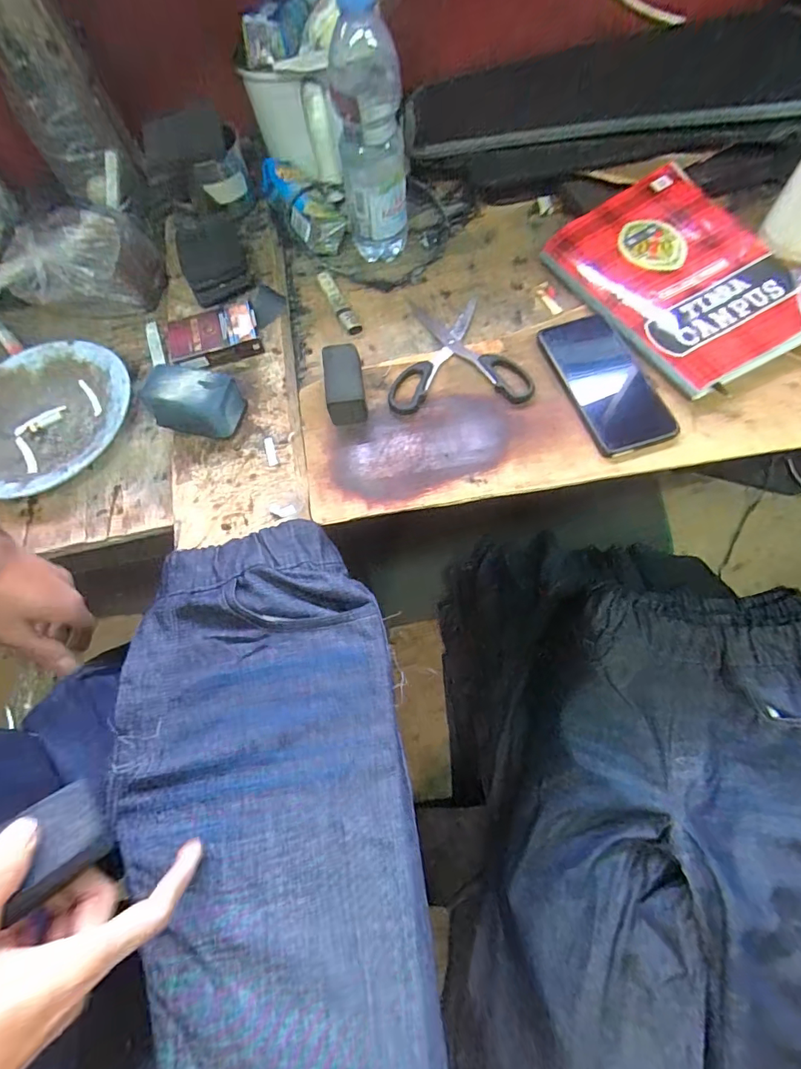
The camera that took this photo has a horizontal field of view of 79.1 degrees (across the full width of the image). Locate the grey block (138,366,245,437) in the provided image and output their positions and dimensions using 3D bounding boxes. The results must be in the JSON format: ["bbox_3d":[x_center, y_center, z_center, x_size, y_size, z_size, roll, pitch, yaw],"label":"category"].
[{"bbox_3d":[-0.201,-0.129,0.478,0.087,0.051,0.053,9,69,9],"label":"grey block"}]

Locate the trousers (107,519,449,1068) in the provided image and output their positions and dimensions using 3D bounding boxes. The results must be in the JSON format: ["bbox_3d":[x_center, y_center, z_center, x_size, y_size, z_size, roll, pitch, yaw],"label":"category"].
[{"bbox_3d":[-0.083,0.250,0.318,0.205,0.027,0.546,-12,67,-4],"label":"trousers"}]

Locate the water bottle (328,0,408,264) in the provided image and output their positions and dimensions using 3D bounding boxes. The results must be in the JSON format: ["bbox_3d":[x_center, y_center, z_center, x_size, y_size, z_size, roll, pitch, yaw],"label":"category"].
[{"bbox_3d":[-0.034,-0.415,0.501,0.068,0.231,0.079,-9,66,1],"label":"water bottle"}]

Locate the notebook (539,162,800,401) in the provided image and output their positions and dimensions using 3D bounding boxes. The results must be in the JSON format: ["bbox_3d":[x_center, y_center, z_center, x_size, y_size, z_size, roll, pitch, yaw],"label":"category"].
[{"bbox_3d":[0.303,-0.278,0.519,0.189,0.019,0.255,-29,69,-3],"label":"notebook"}]

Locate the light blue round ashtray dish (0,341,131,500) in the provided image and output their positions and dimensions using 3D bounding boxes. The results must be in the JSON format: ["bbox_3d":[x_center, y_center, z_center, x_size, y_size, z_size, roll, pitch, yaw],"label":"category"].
[{"bbox_3d":[-0.381,-0.121,0.517,0.186,0.032,0.184,-2,68,4],"label":"light blue round ashtray dish"}]

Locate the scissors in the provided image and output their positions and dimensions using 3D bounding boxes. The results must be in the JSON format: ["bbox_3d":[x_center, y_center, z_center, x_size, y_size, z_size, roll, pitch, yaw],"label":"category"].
[{"bbox_3d":[0.058,-0.198,0.526,0.145,0.014,0.152,-5,68,3],"label":"scissors"}]

